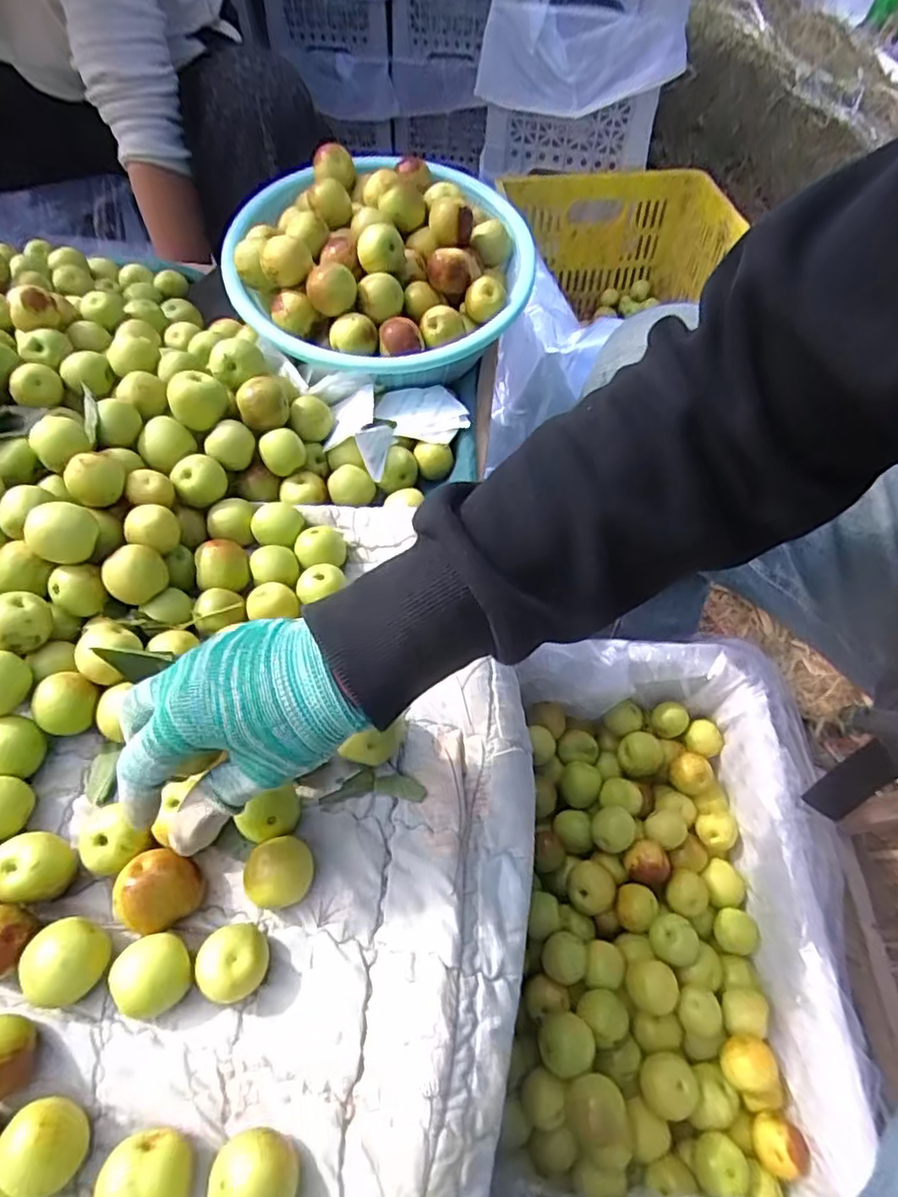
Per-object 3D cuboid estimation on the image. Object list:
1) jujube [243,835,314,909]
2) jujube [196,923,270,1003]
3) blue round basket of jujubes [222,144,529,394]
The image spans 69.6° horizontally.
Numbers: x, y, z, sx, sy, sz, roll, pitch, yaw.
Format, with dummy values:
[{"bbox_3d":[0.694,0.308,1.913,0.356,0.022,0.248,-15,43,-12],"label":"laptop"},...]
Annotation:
[{"bbox_3d":[-0.089,0.146,0.343,0.033,0.025,0.032,1,54,-2],"label":"jujube"},{"bbox_3d":[-0.106,0.181,0.320,0.031,0.025,0.031,-5,54,-6],"label":"jujube"},{"bbox_3d":[-0.058,-0.304,0.580,0.264,0.092,0.264,2,68,-6],"label":"blue round basket of jujubes"}]

